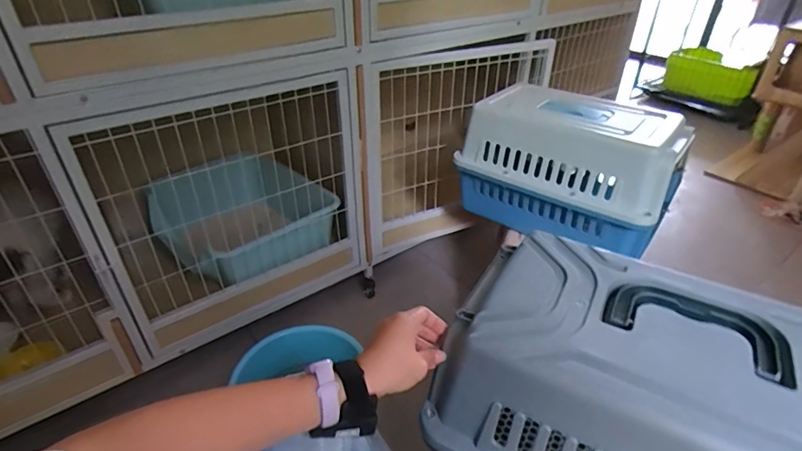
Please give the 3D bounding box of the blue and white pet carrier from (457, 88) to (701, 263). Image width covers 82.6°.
[{"bbox_3d":[0.397,-0.144,1.084,0.436,0.252,0.274,22,40,28],"label":"blue and white pet carrier"}]

